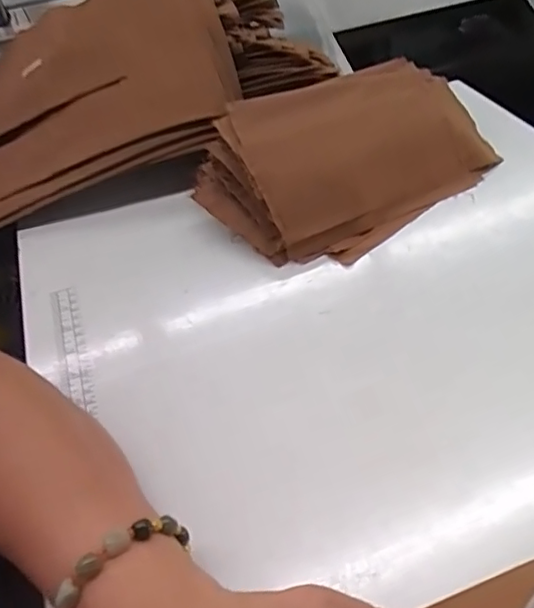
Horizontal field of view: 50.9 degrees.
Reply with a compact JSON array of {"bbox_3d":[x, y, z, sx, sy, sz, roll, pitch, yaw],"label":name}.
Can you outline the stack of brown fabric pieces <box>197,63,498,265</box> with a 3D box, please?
[{"bbox_3d":[0.073,-0.139,0.530,0.263,0.090,0.168,-29,49,-21],"label":"stack of brown fabric pieces"}]

